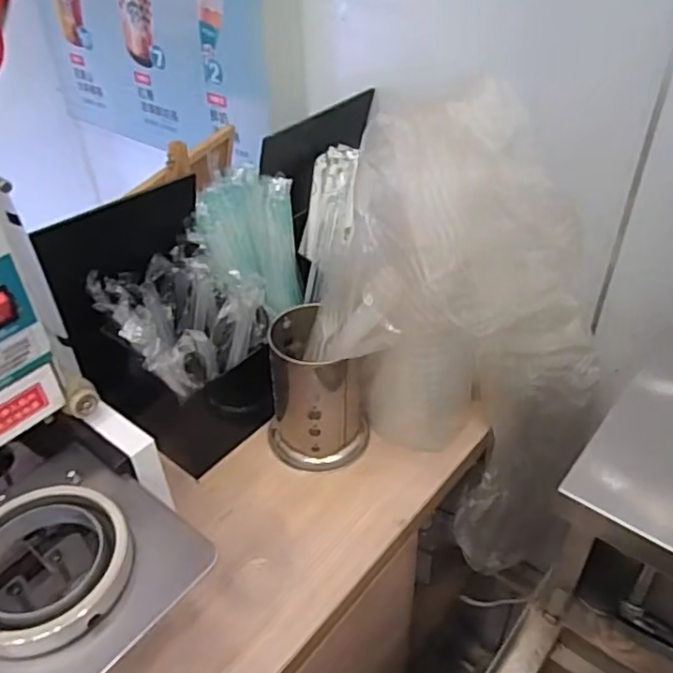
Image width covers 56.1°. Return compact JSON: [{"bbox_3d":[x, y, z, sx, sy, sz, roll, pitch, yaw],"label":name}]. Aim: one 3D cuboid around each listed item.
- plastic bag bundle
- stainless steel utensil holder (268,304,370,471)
[{"bbox_3d":[0.151,0.018,0.704,0.228,0.534,0.251,29,48,32],"label":"plastic bag bundle"},{"bbox_3d":[-0.027,0.066,0.731,0.109,0.163,0.096,25,47,29],"label":"stainless steel utensil holder"}]

